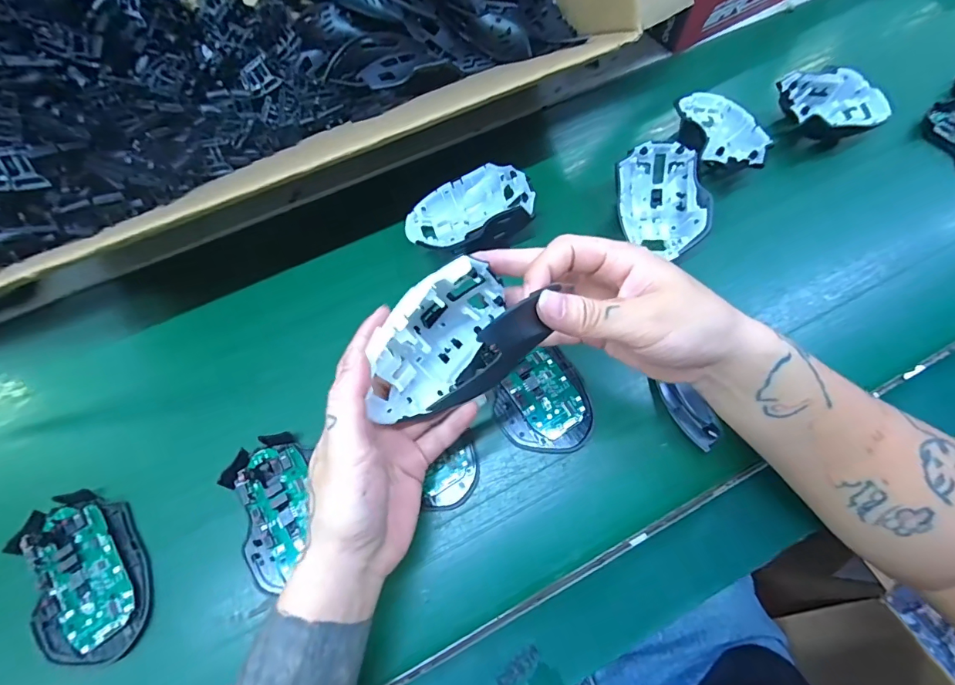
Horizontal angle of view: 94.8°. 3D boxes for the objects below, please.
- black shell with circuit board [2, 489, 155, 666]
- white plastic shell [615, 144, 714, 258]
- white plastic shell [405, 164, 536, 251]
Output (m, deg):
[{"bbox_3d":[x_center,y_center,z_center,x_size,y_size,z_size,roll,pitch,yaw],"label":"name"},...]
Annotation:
[{"bbox_3d":[-0.272,0.160,0.305,0.069,0.018,0.115,-31,71,-11],"label":"black shell with circuit board"},{"bbox_3d":[0.163,-0.125,0.395,0.073,0.042,0.104,1,68,1],"label":"white plastic shell"},{"bbox_3d":[-0.008,-0.118,0.399,0.113,0.036,0.076,-21,69,-8],"label":"white plastic shell"}]

